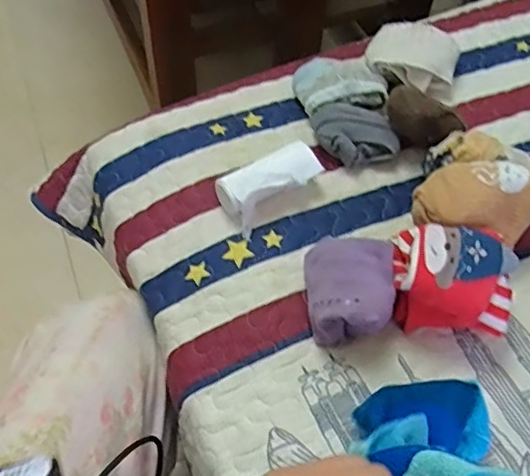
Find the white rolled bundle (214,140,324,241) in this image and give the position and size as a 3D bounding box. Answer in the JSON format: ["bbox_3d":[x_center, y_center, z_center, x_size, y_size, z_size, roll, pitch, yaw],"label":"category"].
[{"bbox_3d":[0.006,-0.050,0.531,0.089,0.037,0.049,-30,60,-19],"label":"white rolled bundle"}]

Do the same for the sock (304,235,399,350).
[{"bbox_3d":[0.064,0.040,0.459,0.065,0.058,0.078,3,55,3],"label":"sock"}]

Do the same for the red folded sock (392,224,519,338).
[{"bbox_3d":[0.140,0.034,0.459,0.085,0.067,0.071,10,56,8],"label":"red folded sock"}]

